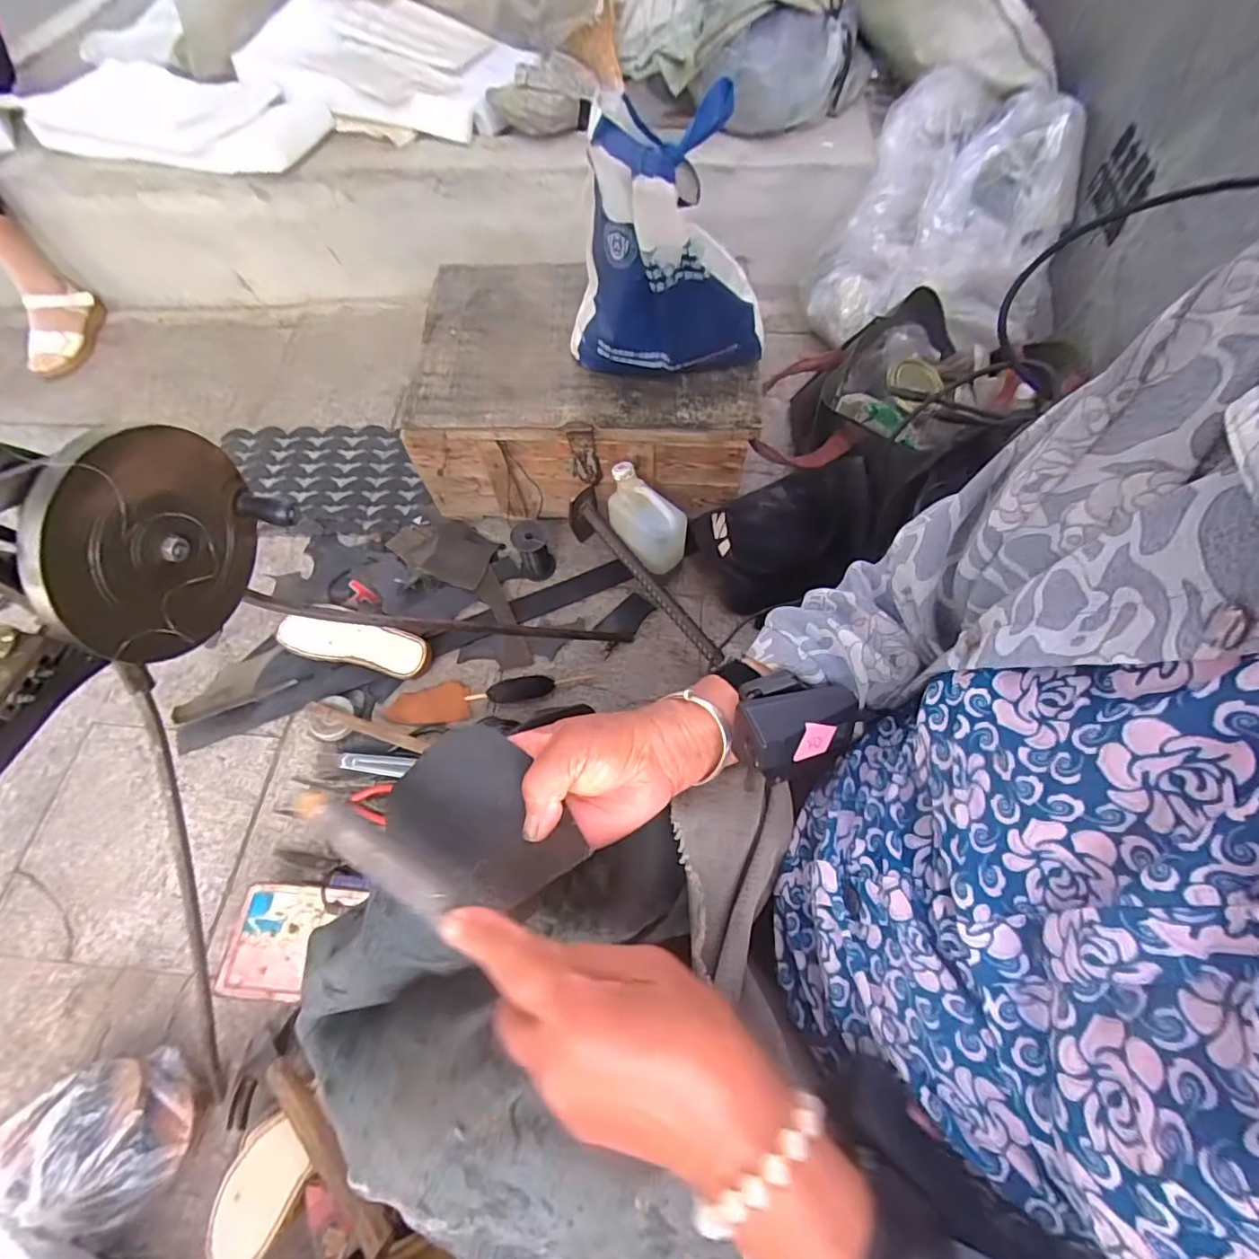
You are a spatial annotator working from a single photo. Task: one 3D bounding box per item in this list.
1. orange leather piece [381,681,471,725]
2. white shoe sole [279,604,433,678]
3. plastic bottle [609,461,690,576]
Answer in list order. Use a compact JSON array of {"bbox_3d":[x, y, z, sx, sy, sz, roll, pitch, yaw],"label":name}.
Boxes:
[{"bbox_3d":[-0.293,0.109,0.816,0.122,0.010,0.062,-6,63,-5],"label":"orange leather piece"},{"bbox_3d":[-0.404,0.014,0.833,0.227,0.025,0.079,12,98,7],"label":"white shoe sole"},{"bbox_3d":[0.025,-0.157,0.795,0.065,0.099,0.145,-35,87,-39],"label":"plastic bottle"}]

